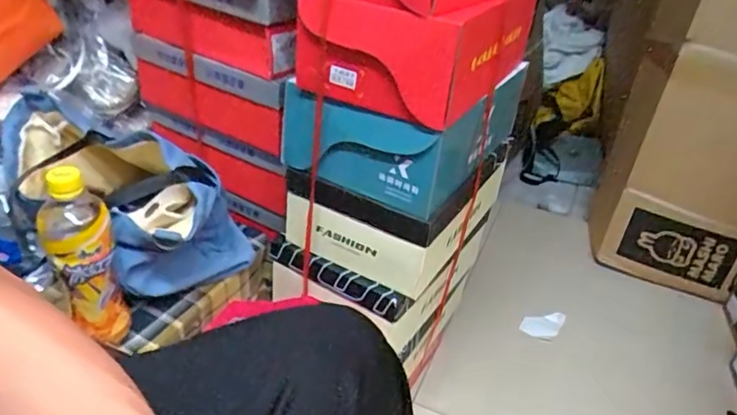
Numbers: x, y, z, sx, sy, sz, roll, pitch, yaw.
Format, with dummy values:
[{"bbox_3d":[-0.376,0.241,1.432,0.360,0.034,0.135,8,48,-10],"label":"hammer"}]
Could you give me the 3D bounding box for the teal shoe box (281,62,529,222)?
[{"bbox_3d":[0.055,-0.125,0.758,0.222,0.116,0.284,23,36,24],"label":"teal shoe box"}]

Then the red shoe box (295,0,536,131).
[{"bbox_3d":[0.054,-0.201,0.671,0.207,0.108,0.235,26,37,28],"label":"red shoe box"}]

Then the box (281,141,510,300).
[{"bbox_3d":[0.043,-0.019,0.802,0.210,0.113,0.265,23,36,23],"label":"box"}]

